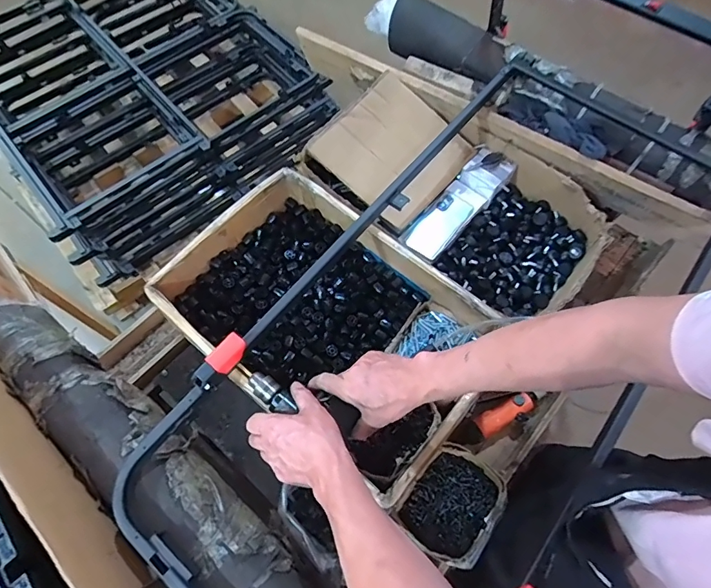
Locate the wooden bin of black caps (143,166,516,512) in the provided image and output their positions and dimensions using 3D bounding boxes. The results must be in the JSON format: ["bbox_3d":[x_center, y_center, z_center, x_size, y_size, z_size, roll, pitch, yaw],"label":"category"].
[{"bbox_3d":[-0.052,0.045,0.785,0.517,0.131,0.351,38,71,15],"label":"wooden bin of black caps"}]

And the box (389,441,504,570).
[{"bbox_3d":[0.165,0.354,0.745,0.141,0.075,0.165,34,66,32],"label":"box"}]

